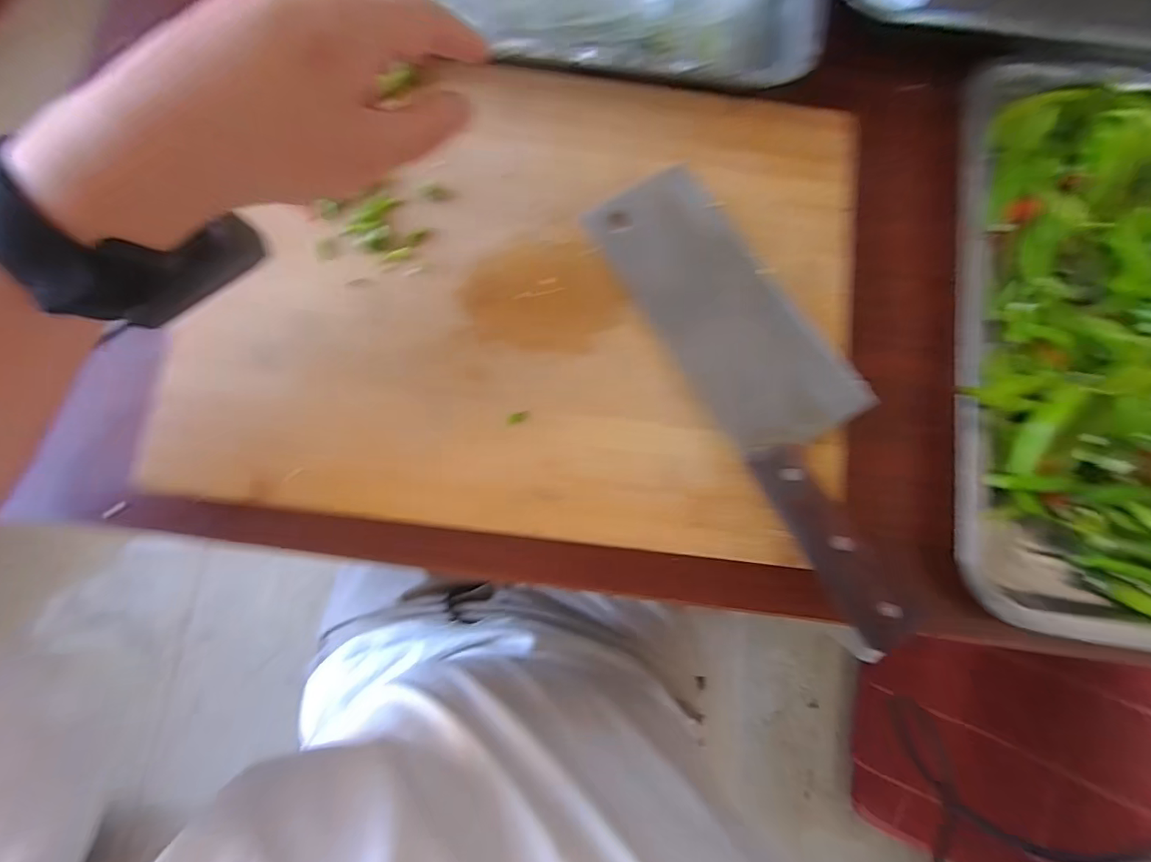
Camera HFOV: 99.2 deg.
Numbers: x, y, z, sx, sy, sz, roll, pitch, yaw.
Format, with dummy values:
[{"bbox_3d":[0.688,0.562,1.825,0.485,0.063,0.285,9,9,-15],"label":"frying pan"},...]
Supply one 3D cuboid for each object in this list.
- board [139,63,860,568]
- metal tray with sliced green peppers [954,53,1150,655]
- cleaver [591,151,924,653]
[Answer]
[{"bbox_3d":[-0.023,-0.090,0.296,0.374,0.026,0.296,7,80,0],"label":"board"},{"bbox_3d":[0.384,-0.062,0.298,0.286,0.058,0.384,7,80,0],"label":"metal tray with sliced green peppers"},{"bbox_3d":[0.113,-0.031,0.282,0.081,0.025,0.292,-29,82,-6],"label":"cleaver"}]

